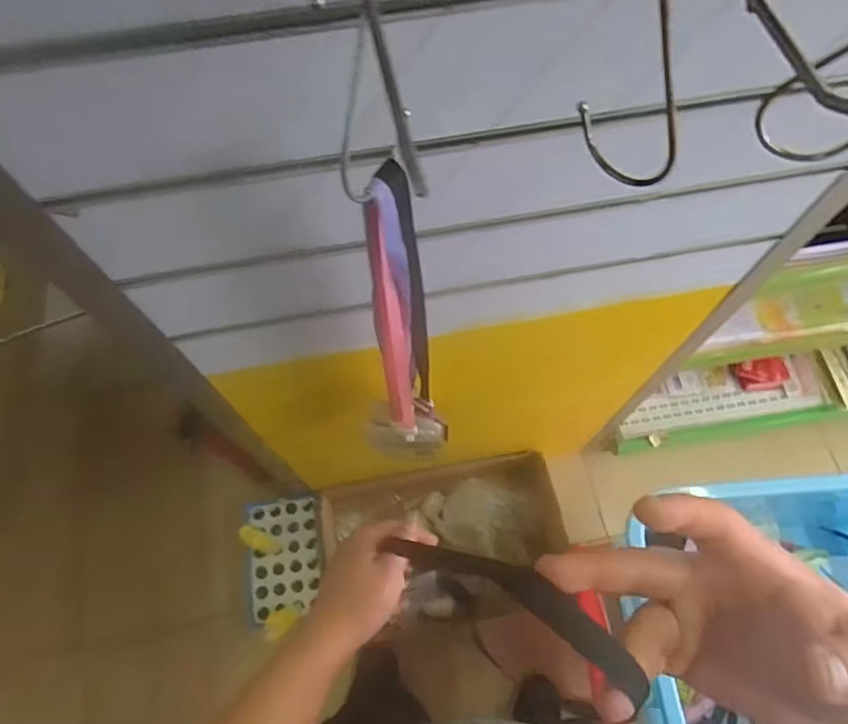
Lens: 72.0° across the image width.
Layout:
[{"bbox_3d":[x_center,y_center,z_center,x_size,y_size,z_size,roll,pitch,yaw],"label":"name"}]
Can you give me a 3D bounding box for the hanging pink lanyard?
[{"bbox_3d":[-0.023,0.008,0.553,0.080,0.497,0.049,-21,68,-8],"label":"hanging pink lanyard"}]

